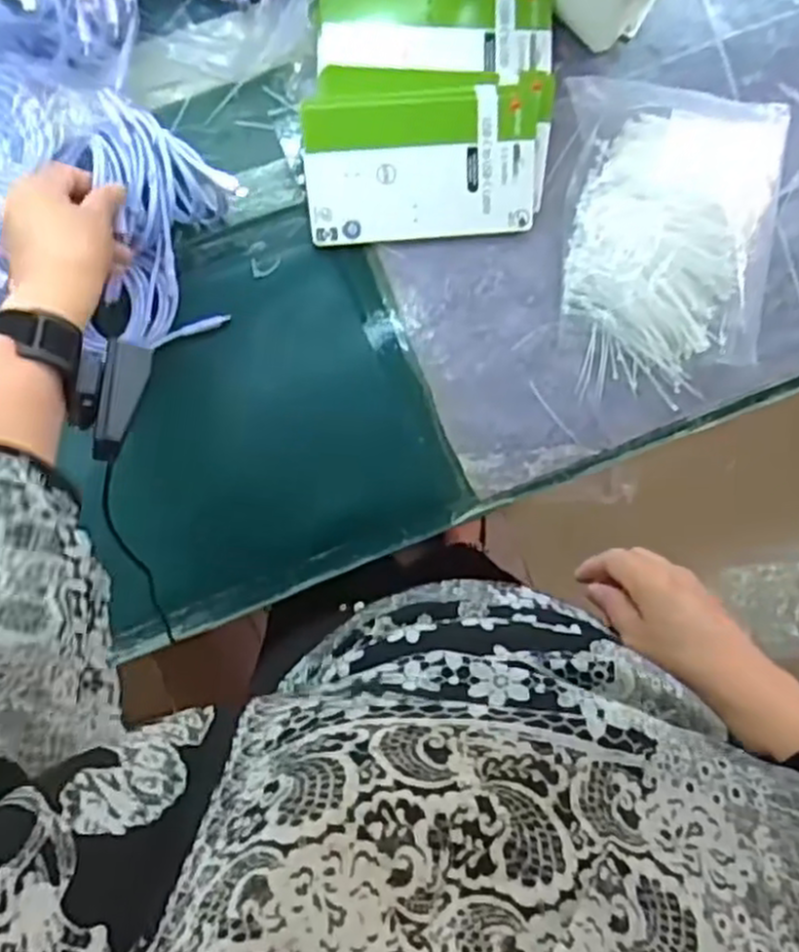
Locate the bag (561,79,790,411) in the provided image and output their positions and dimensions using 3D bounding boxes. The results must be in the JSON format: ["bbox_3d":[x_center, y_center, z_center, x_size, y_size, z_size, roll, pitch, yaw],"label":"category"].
[{"bbox_3d":[0.230,-0.197,0.636,0.191,0.046,0.260,5,94,-4],"label":"bag"}]

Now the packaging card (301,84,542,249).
[{"bbox_3d":[0.019,-0.244,0.607,0.183,0.009,0.109,-6,116,-4],"label":"packaging card"}]

